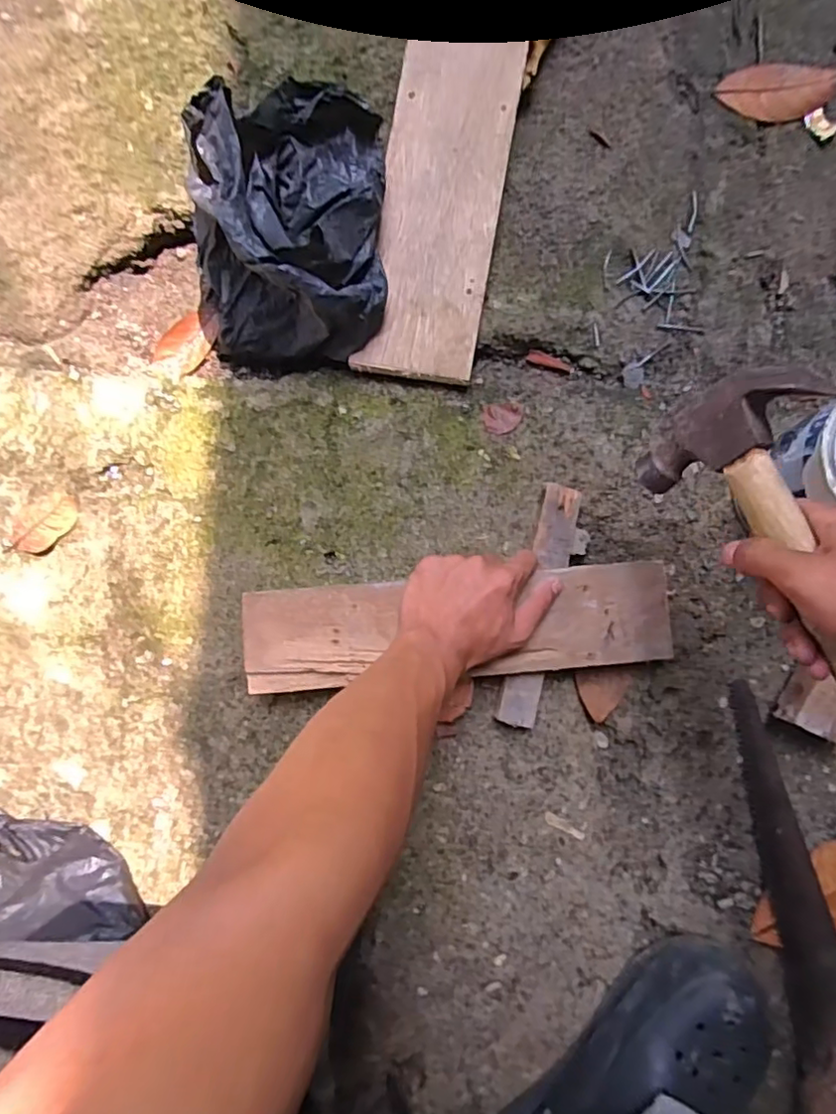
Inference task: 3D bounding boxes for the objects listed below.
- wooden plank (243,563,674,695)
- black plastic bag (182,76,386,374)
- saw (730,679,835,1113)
[{"bbox_3d":[0.034,0.058,0.495,0.349,0.013,0.089,-3,86,0],"label":"wooden plank"},{"bbox_3d":[-0.117,-0.298,0.534,0.186,0.133,0.223,7,86,2],"label":"black plastic bag"},{"bbox_3d":[0.332,0.328,0.498,0.087,0.024,0.434,-7,86,1],"label":"saw"}]

